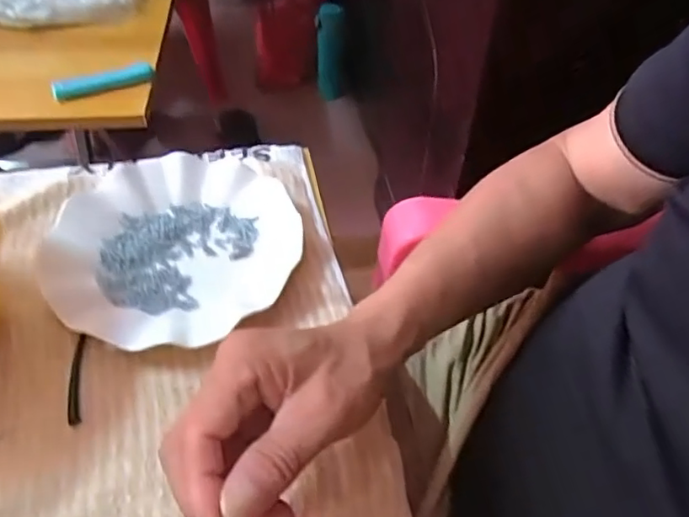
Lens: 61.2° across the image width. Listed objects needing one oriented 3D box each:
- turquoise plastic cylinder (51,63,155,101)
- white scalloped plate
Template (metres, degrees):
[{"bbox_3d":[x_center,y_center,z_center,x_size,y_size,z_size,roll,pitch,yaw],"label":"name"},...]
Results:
[{"bbox_3d":[-0.248,-0.185,0.600,0.099,0.022,0.018,-17,52,-17],"label":"turquoise plastic cylinder"},{"bbox_3d":[-0.125,-0.010,0.437,0.177,0.023,0.184,2,48,-2],"label":"white scalloped plate"}]

